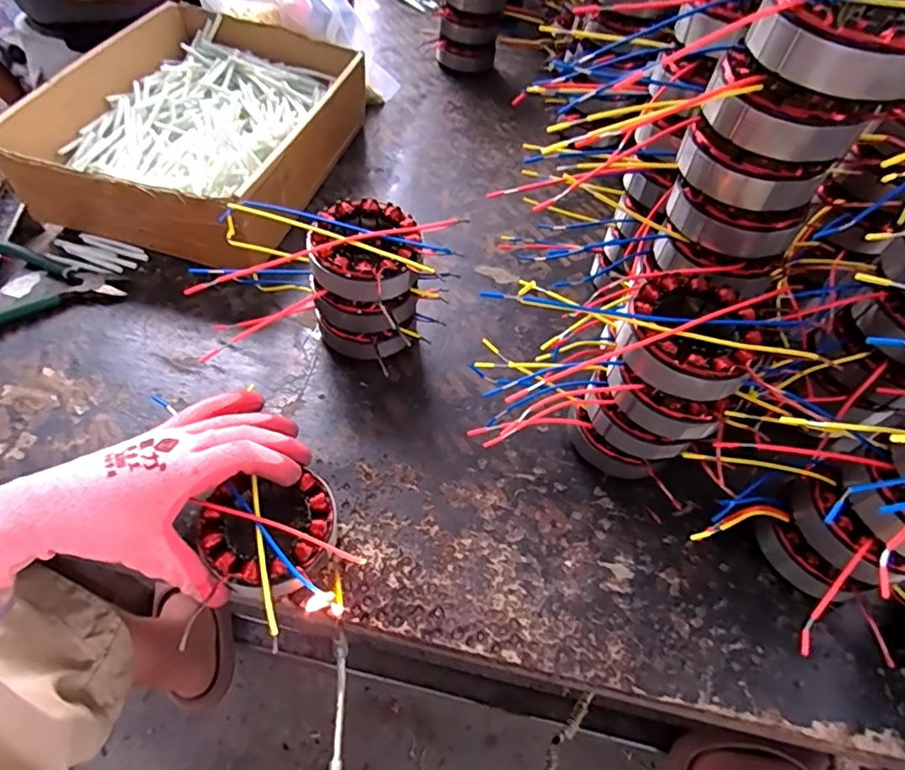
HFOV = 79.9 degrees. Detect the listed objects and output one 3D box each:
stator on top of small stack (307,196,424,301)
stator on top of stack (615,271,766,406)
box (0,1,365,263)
[{"bbox_3d":[-0.065,-0.106,0.421,0.083,0.043,0.087,3,55,-4],"label":"stator on top of small stack"},{"bbox_3d":[0.152,-0.033,0.354,0.081,0.037,0.085,3,55,-4],"label":"stator on top of stack"},{"bbox_3d":[-0.255,-0.278,0.576,0.241,0.086,0.331,16,56,5],"label":"box"}]

